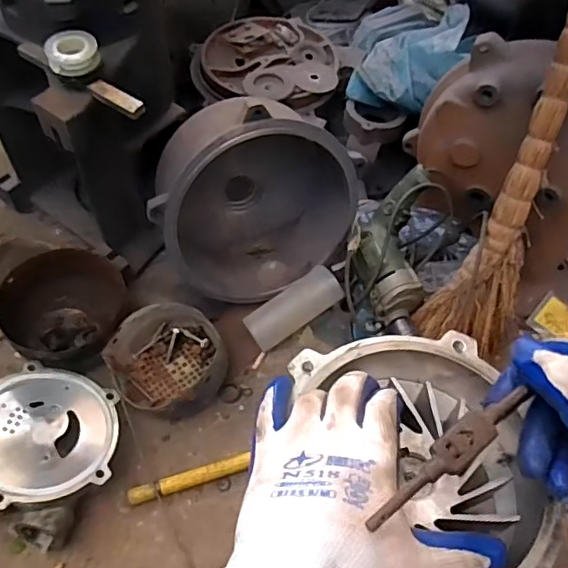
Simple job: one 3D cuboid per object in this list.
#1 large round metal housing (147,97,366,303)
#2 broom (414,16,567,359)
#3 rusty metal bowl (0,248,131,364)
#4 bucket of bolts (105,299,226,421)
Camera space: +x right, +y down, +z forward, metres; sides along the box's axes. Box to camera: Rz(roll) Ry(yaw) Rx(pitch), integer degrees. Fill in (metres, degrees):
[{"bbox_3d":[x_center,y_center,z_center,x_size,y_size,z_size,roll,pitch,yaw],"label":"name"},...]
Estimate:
[{"bbox_3d":[-0.044,-0.127,0.944,0.302,0.361,0.186,-38,47,3],"label":"large round metal housing"},{"bbox_3d":[0.319,-0.140,0.788,0.134,0.523,0.062,16,24,8],"label":"broom"},{"bbox_3d":[-0.342,0.048,0.918,0.192,0.104,0.177,-37,64,-25],"label":"rusty metal bowl"},{"bbox_3d":[-0.180,0.122,0.893,0.158,0.090,0.171,1,55,-2],"label":"bucket of bolts"}]

